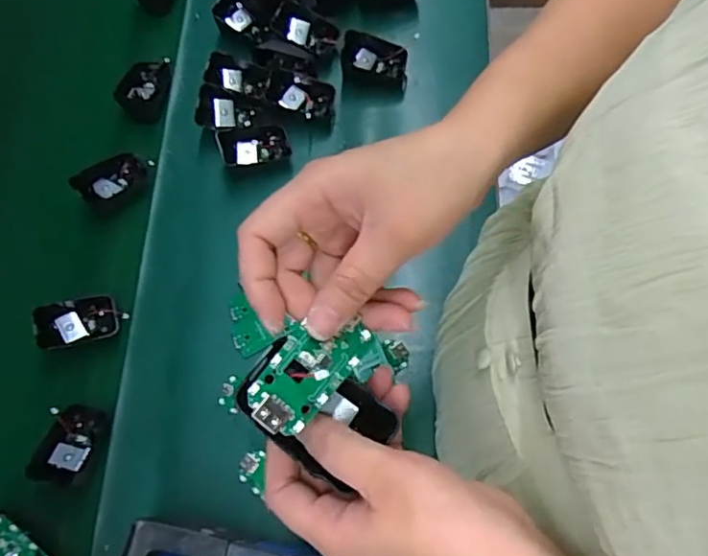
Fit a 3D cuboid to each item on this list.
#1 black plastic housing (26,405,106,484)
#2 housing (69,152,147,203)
[{"bbox_3d":[-0.248,0.142,0.508,0.043,0.021,0.066,12,71,7],"label":"black plastic housing"},{"bbox_3d":[-0.245,-0.098,0.596,0.069,0.019,0.043,-34,72,-10],"label":"housing"}]

